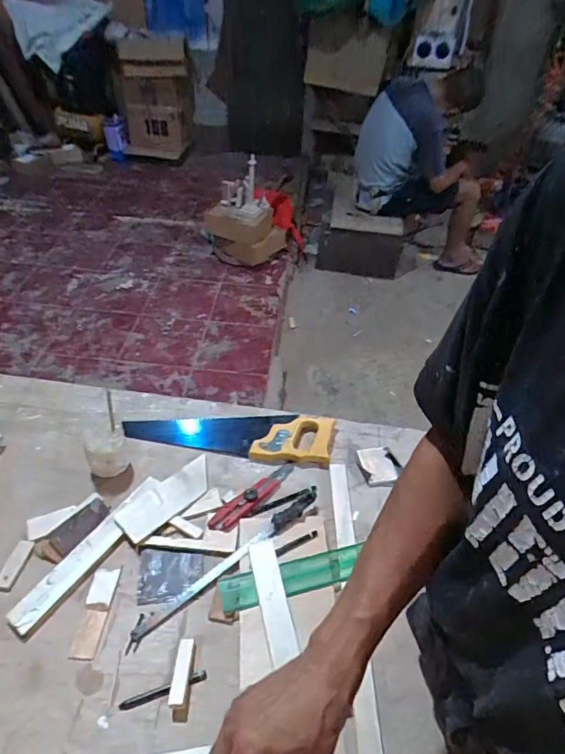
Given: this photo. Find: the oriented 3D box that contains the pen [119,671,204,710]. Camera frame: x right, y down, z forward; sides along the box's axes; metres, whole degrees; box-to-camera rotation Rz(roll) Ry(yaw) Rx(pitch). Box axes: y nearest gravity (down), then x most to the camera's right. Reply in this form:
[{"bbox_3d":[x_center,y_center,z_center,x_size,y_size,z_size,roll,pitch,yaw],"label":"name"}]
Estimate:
[{"bbox_3d":[-0.141,0.371,0.547,0.101,0.007,0.011,-13,45,-16],"label":"pen"}]

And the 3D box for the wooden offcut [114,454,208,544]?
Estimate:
[{"bbox_3d":[-0.176,0.187,0.725,0.064,0.013,0.164,34,51,29],"label":"wooden offcut"}]

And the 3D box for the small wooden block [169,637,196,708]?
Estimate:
[{"bbox_3d":[-0.121,0.358,0.559,0.022,0.015,0.071,3,43,0],"label":"small wooden block"}]

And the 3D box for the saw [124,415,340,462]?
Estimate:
[{"bbox_3d":[-0.096,0.099,0.814,0.368,0.022,0.093,2,43,-1],"label":"saw"}]

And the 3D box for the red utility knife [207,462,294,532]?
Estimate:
[{"bbox_3d":[-0.046,0.183,0.733,0.044,0.010,0.169,35,52,30],"label":"red utility knife"}]

